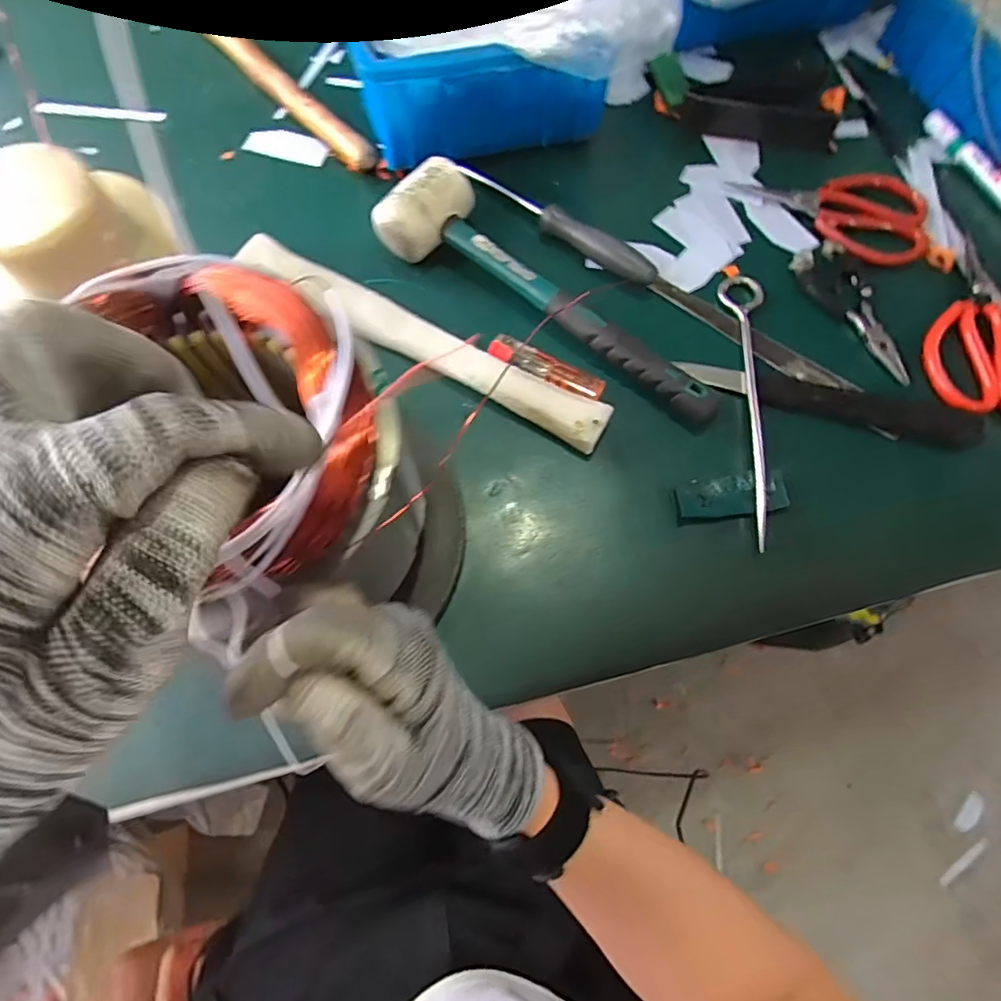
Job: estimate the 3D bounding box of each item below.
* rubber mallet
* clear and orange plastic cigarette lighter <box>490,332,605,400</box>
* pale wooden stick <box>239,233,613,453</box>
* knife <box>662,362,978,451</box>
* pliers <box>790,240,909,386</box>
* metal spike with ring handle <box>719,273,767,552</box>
[{"bbox_3d":[0.036,-0.148,0.401,0.279,0.043,0.069,36,74,10],"label":"rubber mallet"},{"bbox_3d":[0.034,-0.097,0.404,0.086,0.014,0.020,22,72,6],"label":"clear and orange plastic cigarette lighter"},{"bbox_3d":[-0.059,-0.115,0.402,0.293,0.021,0.033,27,73,8],"label":"pale wooden stick"},{"bbox_3d":[0.237,-0.073,0.401,0.209,0.017,0.034,14,72,4],"label":"knife"},{"bbox_3d":[0.272,-0.148,0.423,0.050,0.018,0.128,-17,73,-7],"label":"pliers"},{"bbox_3d":[0.173,-0.072,0.395,0.027,0.012,0.214,8,71,1],"label":"metal spike with ring handle"}]

